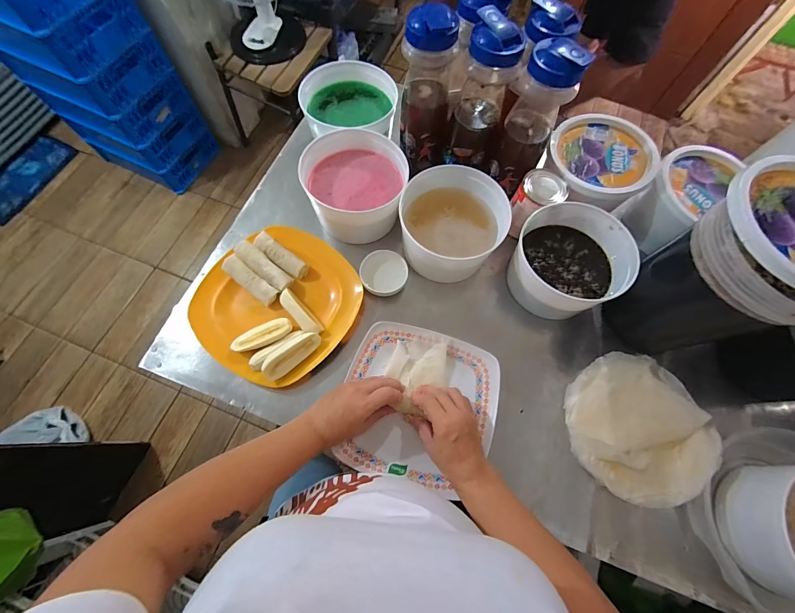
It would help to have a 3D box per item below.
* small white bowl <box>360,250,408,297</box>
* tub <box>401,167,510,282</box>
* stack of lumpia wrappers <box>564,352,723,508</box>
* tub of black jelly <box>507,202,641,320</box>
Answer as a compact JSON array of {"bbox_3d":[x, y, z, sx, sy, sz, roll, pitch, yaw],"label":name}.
[{"bbox_3d":[-0.023,-0.053,0.560,0.076,0.023,0.076,1,69,-2],"label":"small white bowl"},{"bbox_3d":[0.087,-0.135,0.558,0.160,0.105,0.168,1,69,-2],"label":"tub"},{"bbox_3d":[0.351,0.165,0.492,0.186,0.042,0.212,40,73,12],"label":"stack of lumpia wrappers"},{"bbox_3d":[0.262,-0.068,0.546,0.171,0.114,0.157,1,69,-2],"label":"tub of black jelly"}]

